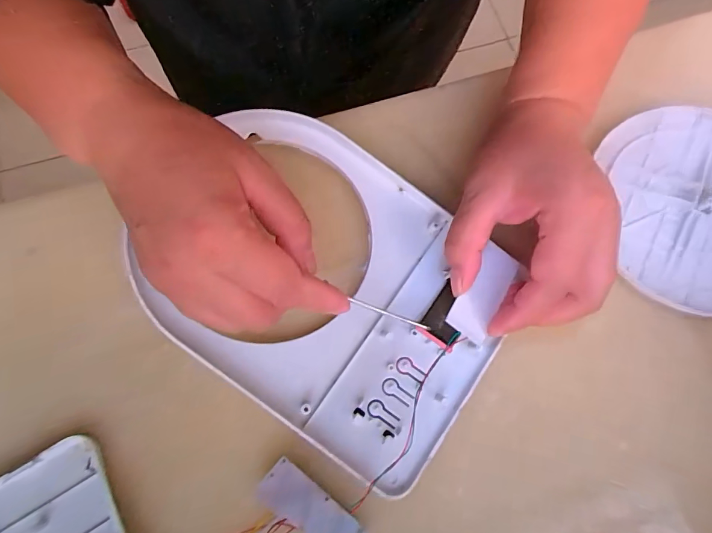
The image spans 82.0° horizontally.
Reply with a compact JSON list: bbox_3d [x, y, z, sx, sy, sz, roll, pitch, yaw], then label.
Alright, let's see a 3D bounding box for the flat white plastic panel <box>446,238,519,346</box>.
[{"bbox_3d":[0.073,0.015,0.233,0.024,0.004,0.057,38,68,-4],"label":"flat white plastic panel"}]

